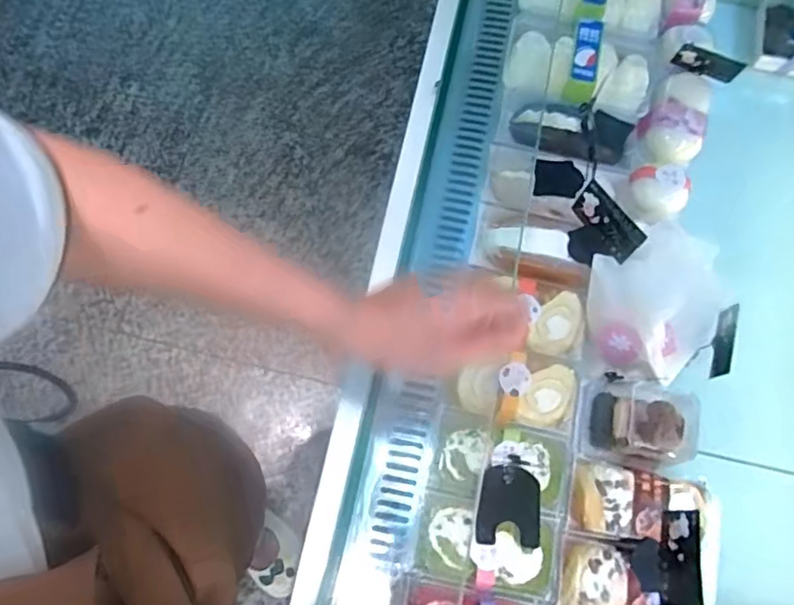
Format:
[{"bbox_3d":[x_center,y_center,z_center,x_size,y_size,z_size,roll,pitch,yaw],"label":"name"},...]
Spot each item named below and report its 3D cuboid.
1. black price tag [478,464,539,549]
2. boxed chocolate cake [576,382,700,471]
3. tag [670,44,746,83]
[{"bbox_3d":[0.121,0.220,0.633,0.064,0.008,0.080,5,74,9],"label":"black price tag"},{"bbox_3d":[0.270,0.136,0.661,0.112,0.075,0.089,10,73,0],"label":"boxed chocolate cake"},{"bbox_3d":[0.434,-0.333,0.825,0.090,0.044,0.011,17,64,-3],"label":"tag"}]

